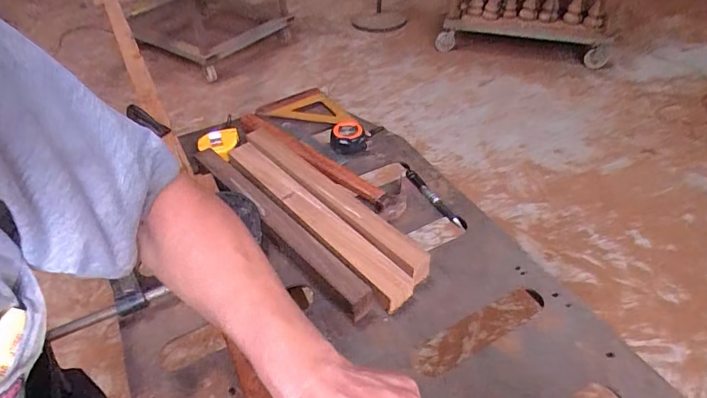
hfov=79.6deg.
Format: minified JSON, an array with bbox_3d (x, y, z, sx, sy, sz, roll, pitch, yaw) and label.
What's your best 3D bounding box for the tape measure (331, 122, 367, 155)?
[{"bbox_3d":[-0.010,-0.114,0.774,0.062,0.034,0.065,-8,46,-12],"label":"tape measure"}]

